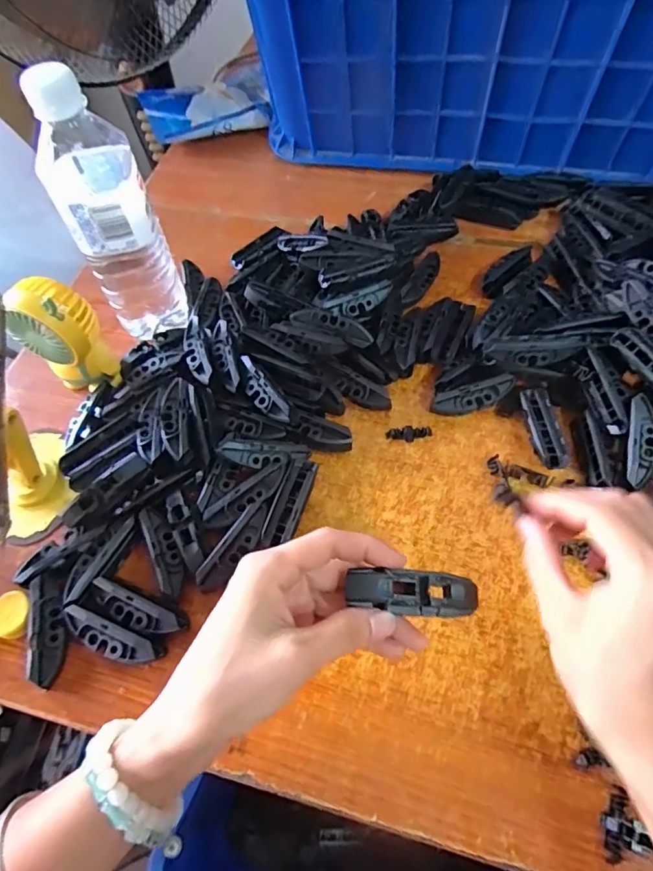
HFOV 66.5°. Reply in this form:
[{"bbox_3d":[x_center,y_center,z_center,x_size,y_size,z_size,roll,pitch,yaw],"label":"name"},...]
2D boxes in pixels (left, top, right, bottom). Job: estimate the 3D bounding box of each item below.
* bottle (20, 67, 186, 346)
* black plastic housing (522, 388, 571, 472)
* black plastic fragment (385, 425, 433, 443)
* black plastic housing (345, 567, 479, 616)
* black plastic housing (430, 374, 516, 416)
[{"bbox_3d":[-0.167,-0.166,0.394,0.068,0.203,0.056,-24,61,-11],"label":"bottle"},{"bbox_3d":[0.168,-0.006,0.391,0.025,0.020,0.072,-3,59,2],"label":"black plastic housing"},{"bbox_3d":[0.067,-0.002,0.404,0.035,0.006,0.013,8,60,9],"label":"black plastic fragment"},{"bbox_3d":[0.046,0.080,0.253,0.070,0.017,0.019,11,59,-15],"label":"black plastic housing"},{"bbox_3d":[0.122,-0.030,0.411,0.068,0.019,0.019,-16,59,-6],"label":"black plastic housing"}]

